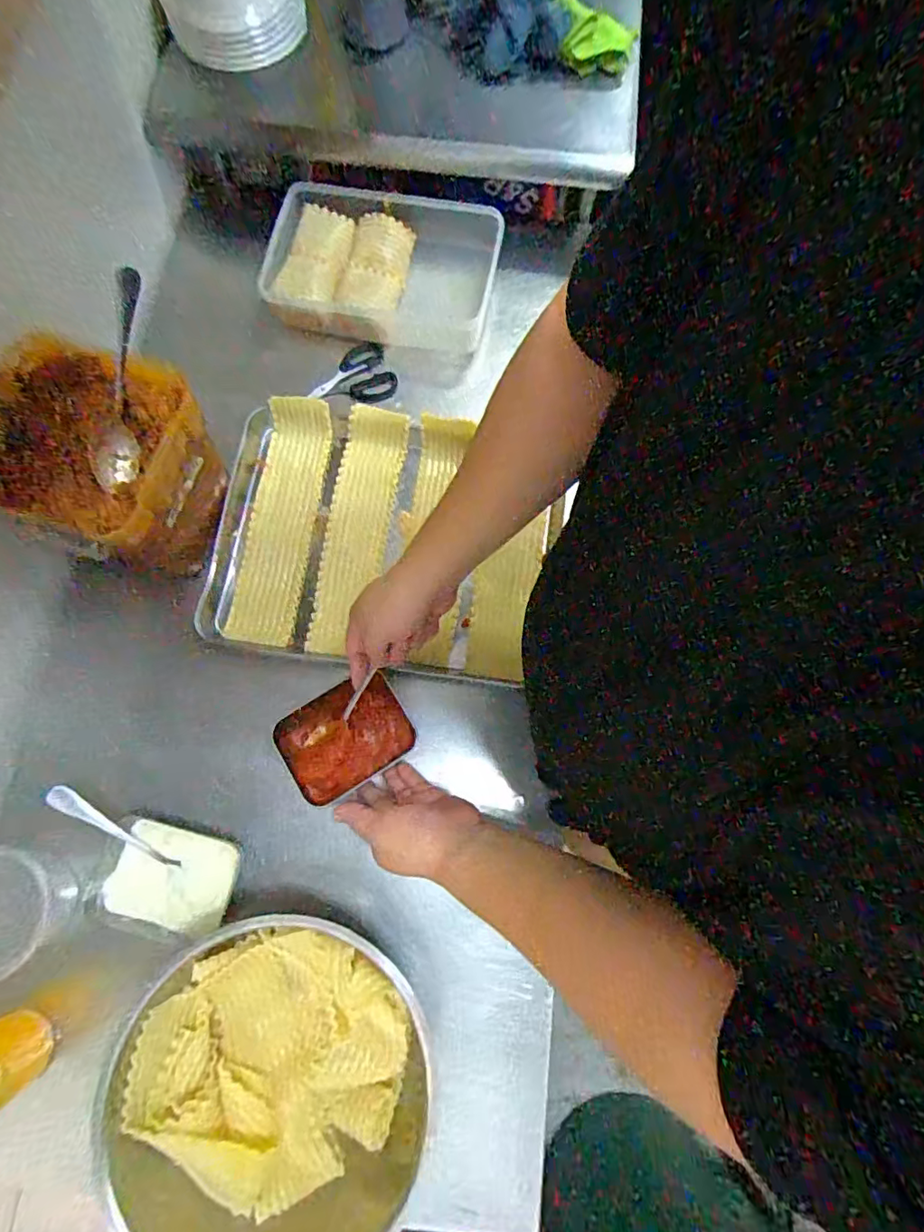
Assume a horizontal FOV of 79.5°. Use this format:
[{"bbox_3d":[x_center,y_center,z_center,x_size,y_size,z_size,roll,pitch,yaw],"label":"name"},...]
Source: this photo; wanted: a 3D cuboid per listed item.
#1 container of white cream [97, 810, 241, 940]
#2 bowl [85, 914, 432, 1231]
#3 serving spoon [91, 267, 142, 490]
[{"bbox_3d":[-0.291,0.265,0.567,0.121,0.041,0.100,16,77,4],"label":"container of white cream"},{"bbox_3d":[-0.164,0.408,0.487,0.260,0.089,0.267,8,77,2],"label":"bowl"},{"bbox_3d":[-0.321,-0.218,0.524,0.031,0.034,0.191,15,104,3],"label":"serving spoon"}]

